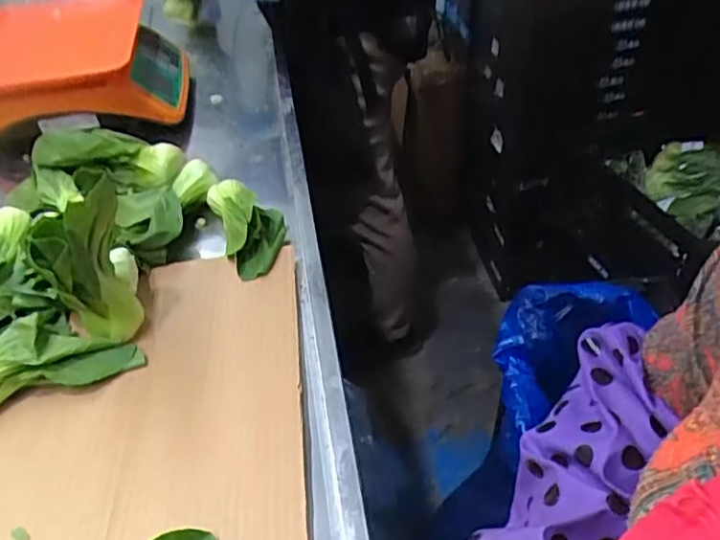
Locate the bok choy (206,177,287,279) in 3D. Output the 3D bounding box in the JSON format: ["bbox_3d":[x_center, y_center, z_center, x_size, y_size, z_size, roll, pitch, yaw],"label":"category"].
[{"bbox_3d":[-0.123,-0.054,0.732,0.073,0.045,0.145,-18,45,-14],"label":"bok choy"}]

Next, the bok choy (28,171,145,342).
[{"bbox_3d":[-0.241,0.000,0.594,0.047,0.159,0.085,24,50,28],"label":"bok choy"}]

